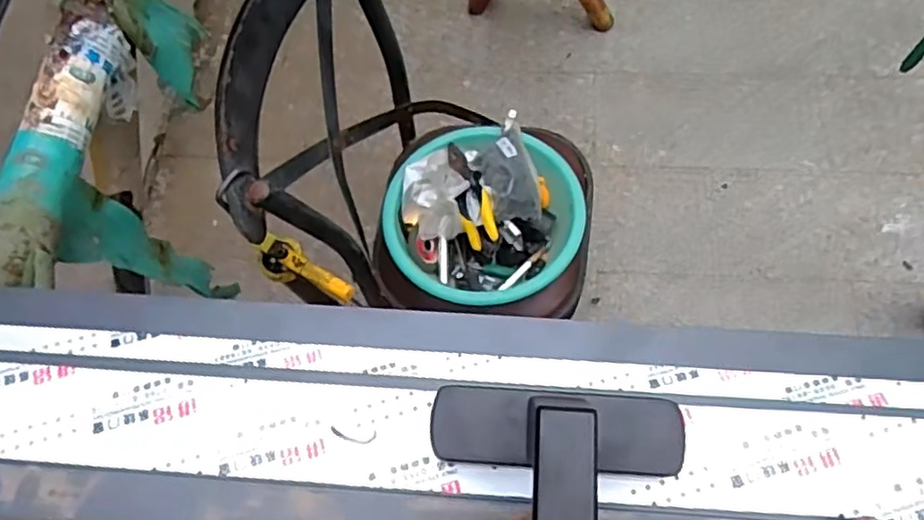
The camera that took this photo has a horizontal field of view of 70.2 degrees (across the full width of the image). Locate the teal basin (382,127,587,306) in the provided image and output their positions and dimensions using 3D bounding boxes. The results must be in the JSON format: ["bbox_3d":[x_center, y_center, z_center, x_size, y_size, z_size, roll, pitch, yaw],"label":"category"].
[{"bbox_3d":[0.037,-0.081,1.100,0.311,0.118,0.295,-1,69,2],"label":"teal basin"}]

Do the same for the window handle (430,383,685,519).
[{"bbox_3d":[0.032,0.114,0.226,0.096,0.046,0.145,5,68,3],"label":"window handle"}]

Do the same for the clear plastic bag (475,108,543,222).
[{"bbox_3d":[0.076,-0.147,1.090,0.095,0.051,0.170,-18,69,-5],"label":"clear plastic bag"}]

